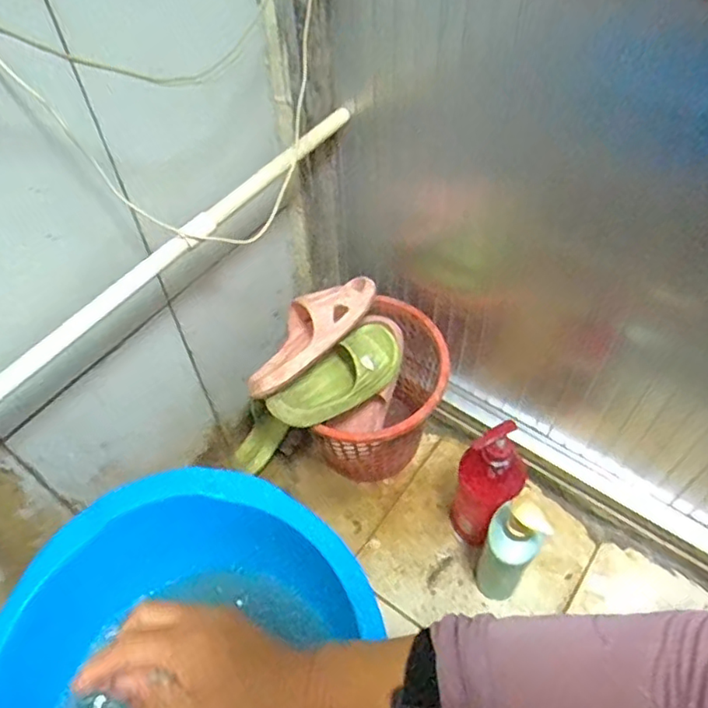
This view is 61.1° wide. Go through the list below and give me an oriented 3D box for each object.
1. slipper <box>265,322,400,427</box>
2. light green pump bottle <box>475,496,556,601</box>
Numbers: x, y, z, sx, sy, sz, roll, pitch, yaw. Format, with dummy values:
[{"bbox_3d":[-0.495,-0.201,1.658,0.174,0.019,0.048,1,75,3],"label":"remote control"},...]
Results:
[{"bbox_3d":[-0.014,0.032,0.849,0.086,0.059,0.228,34,61,23],"label":"slipper"},{"bbox_3d":[0.200,0.262,0.790,0.066,0.245,0.059,26,58,19],"label":"light green pump bottle"}]

